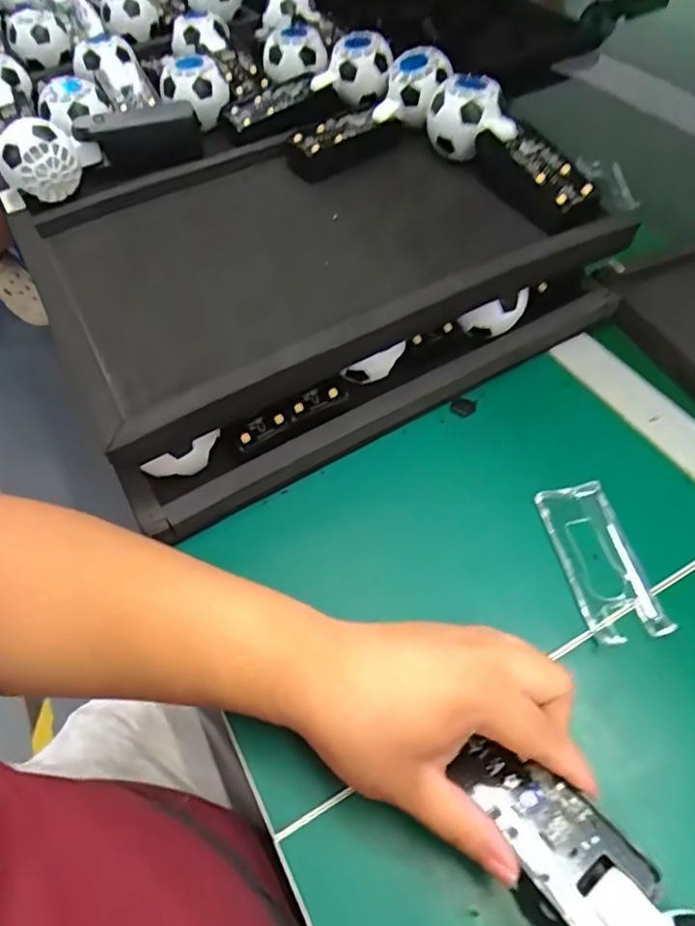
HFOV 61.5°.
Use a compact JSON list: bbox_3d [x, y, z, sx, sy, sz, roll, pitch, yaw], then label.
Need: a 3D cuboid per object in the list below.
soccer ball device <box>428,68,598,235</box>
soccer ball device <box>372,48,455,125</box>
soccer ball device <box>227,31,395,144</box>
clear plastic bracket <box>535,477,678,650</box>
[{"bbox_3d":[0.131,-0.248,0.477,0.055,0.049,0.173,-33,72,-20],"label":"soccer ball device"},{"bbox_3d":[0.059,-0.341,0.530,0.058,0.046,0.058,23,58,18],"label":"soccer ball device"},{"bbox_3d":[-0.037,-0.356,0.553,0.166,0.046,0.061,-22,56,-13],"label":"soccer ball device"},{"bbox_3d":[0.162,0.063,0.374,0.045,0.021,0.107,-11,54,-5],"label":"clear plastic bracket"}]

